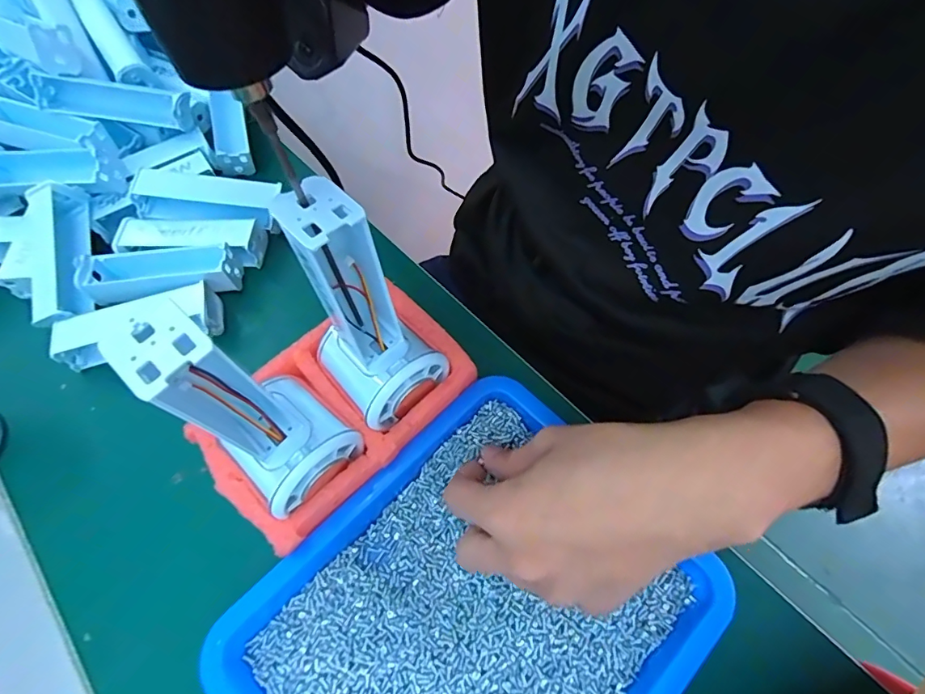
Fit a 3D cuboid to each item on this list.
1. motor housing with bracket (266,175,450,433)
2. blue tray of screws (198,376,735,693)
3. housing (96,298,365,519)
[{"bbox_3d":[-0.049,-0.008,0.231,0.049,0.145,0.057,-40,68,-16],"label":"motor housing with bracket"},{"bbox_3d":[0.002,0.137,0.236,0.171,0.025,0.216,41,73,18],"label":"blue tray of screws"},{"bbox_3d":[-0.091,0.032,0.208,0.054,0.142,0.052,37,70,19],"label":"housing"}]

